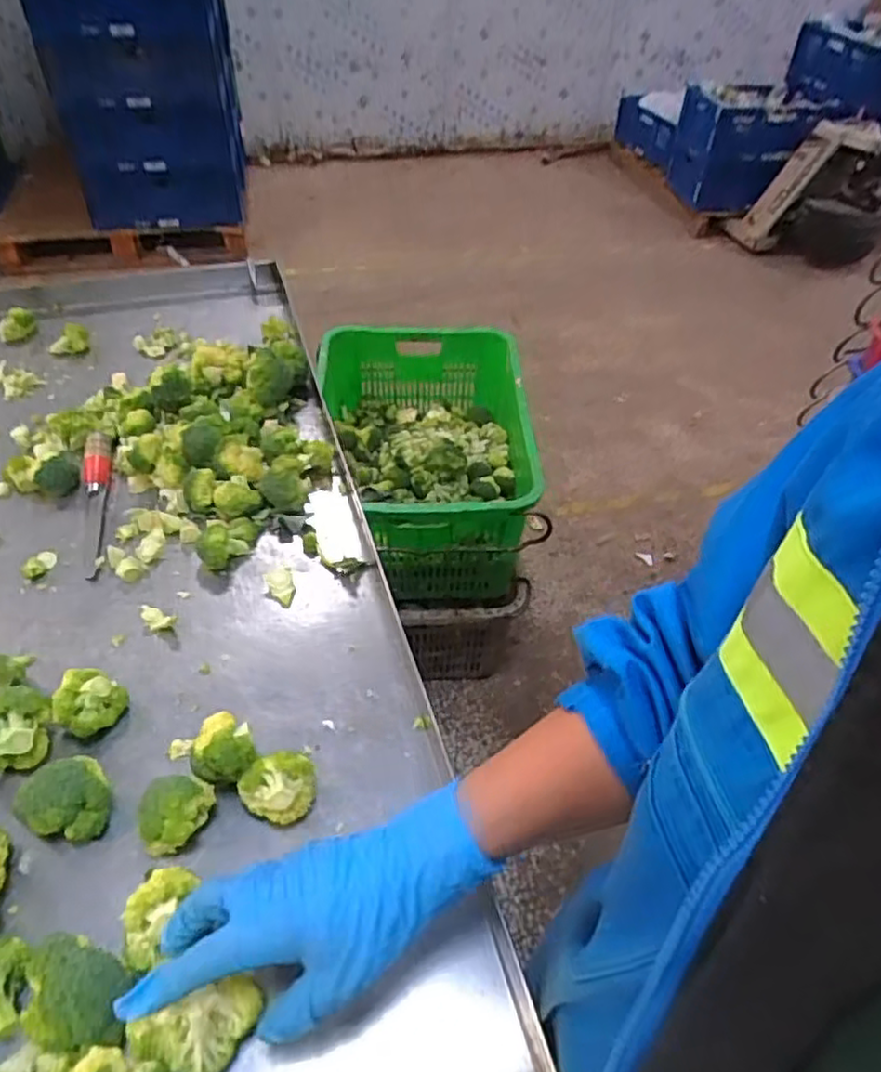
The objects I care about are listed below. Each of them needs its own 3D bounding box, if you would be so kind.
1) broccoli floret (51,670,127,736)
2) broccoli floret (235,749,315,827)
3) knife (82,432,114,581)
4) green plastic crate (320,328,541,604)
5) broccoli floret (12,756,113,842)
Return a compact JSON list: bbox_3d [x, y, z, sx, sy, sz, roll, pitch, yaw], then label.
[{"bbox_3d":[-0.272,0.130,0.532,0.045,0.043,0.047,2,45,-2],"label":"broccoli floret"},{"bbox_3d":[-0.114,0.179,0.488,0.048,0.049,0.038,17,46,13],"label":"broccoli floret"},{"bbox_3d":[-0.356,-0.037,0.706,0.028,0.024,0.202,-9,46,-12],"label":"knife"},{"bbox_3d":[-0.024,-0.162,1.406,0.411,0.274,0.566,-2,46,-5],"label":"green plastic crate"},{"bbox_3d":[-0.260,0.186,0.478,0.055,0.044,0.051,-31,54,-30],"label":"broccoli floret"}]

